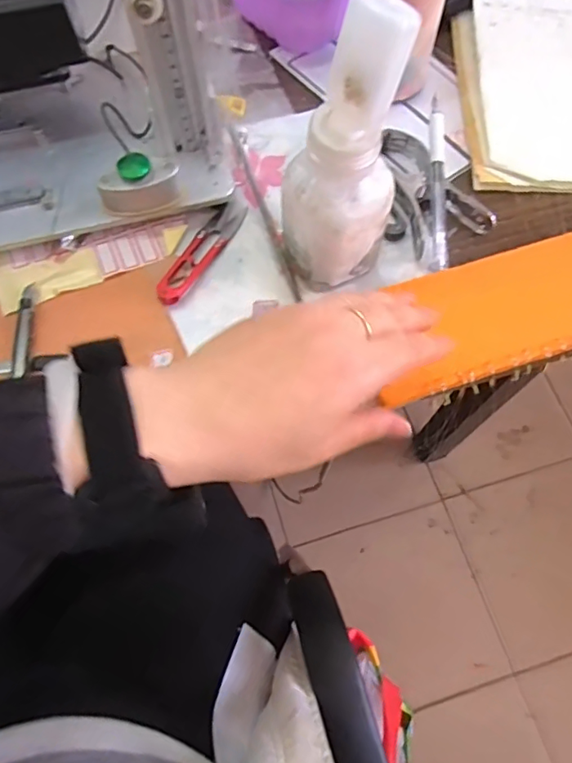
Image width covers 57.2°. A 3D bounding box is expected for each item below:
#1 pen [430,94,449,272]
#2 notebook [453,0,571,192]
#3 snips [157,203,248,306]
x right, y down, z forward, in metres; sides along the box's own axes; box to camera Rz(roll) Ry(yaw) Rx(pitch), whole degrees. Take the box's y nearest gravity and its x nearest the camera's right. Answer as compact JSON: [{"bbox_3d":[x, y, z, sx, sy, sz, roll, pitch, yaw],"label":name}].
[{"bbox_3d":[0.114,-0.149,0.392,0.012,0.010,0.134,0,86,1],"label":"pen"},{"bbox_3d":[0.225,-0.248,0.442,0.146,0.024,0.210,1,68,1],"label":"notebook"},{"bbox_3d":[-0.064,-0.099,0.397,0.023,0.008,0.102,27,71,11],"label":"snips"}]

